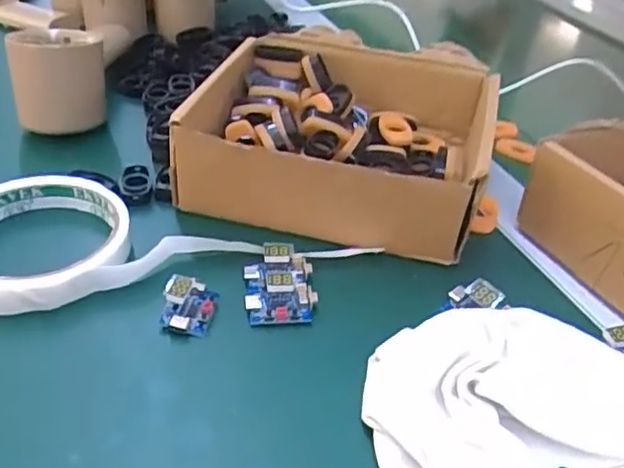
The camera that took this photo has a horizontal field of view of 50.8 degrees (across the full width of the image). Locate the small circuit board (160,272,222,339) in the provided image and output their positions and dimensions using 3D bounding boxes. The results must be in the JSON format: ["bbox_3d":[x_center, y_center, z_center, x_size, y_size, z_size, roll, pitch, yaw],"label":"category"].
[{"bbox_3d":[-0.057,0.031,0.305,0.022,0.016,0.028,5,37,-1],"label":"small circuit board"}]

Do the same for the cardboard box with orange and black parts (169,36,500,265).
[{"bbox_3d":[0.020,-0.061,0.394,0.167,0.052,0.156,12,37,8],"label":"cardboard box with orange and black parts"}]

